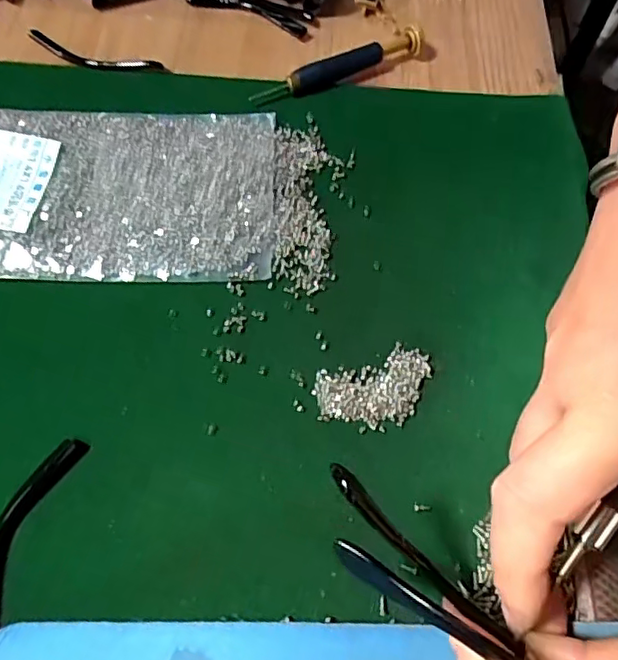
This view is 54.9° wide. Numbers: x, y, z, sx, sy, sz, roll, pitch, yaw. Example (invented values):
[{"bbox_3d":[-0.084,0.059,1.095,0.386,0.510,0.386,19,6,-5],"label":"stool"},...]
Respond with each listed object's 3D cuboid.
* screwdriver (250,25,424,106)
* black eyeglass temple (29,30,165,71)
[{"bbox_3d":[0.014,-0.131,0.296,0.091,0.012,0.012,-25,66,-14],"label":"screwdriver"},{"bbox_3d":[-0.111,-0.139,0.303,0.076,0.005,0.016,17,63,6],"label":"black eyeglass temple"}]

